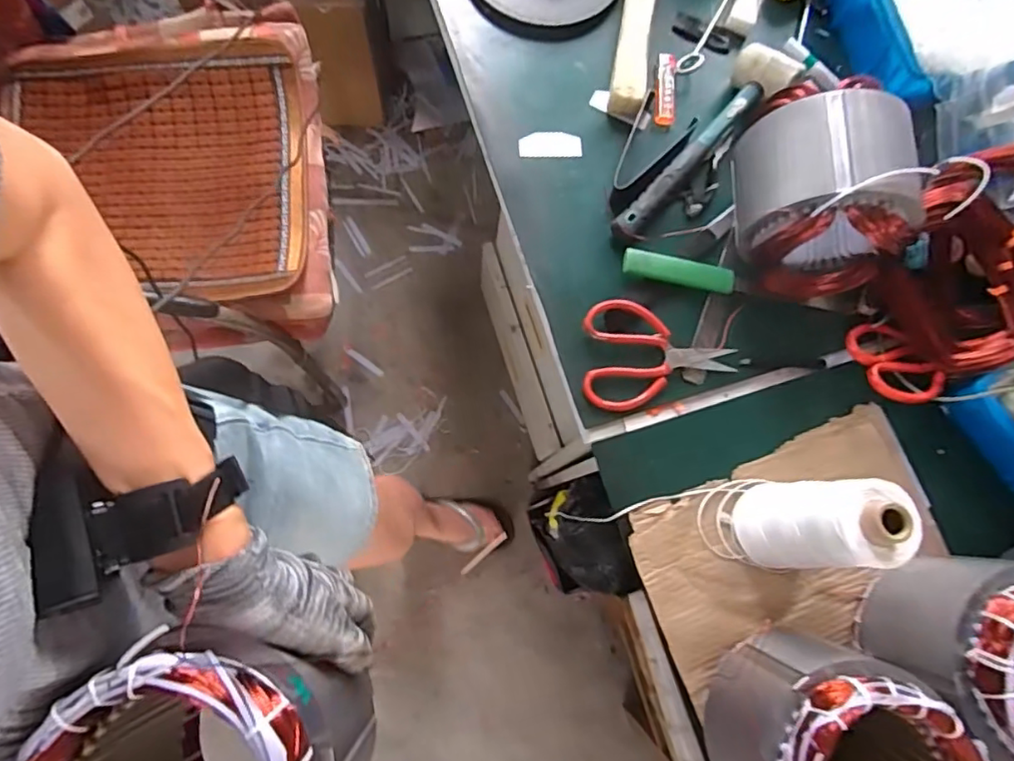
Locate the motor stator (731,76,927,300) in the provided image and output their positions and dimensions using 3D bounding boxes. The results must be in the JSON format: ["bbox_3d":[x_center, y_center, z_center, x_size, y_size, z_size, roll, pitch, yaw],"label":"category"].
[{"bbox_3d":[0.299,-0.180,0.567,0.145,0.148,0.164,-1,74,-3],"label":"motor stator"}]

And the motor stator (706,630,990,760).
[{"bbox_3d":[0.246,0.281,0.440,0.132,0.146,0.140,1,72,-2],"label":"motor stator"}]

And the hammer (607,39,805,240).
[{"bbox_3d":[0.215,-0.254,0.632,0.060,0.032,0.270,37,80,7],"label":"hammer"}]

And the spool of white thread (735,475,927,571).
[{"bbox_3d":[0.255,0.124,0.485,0.073,0.168,0.078,1,72,-2],"label":"spool of white thread"}]

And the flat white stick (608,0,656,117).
[{"bbox_3d":[0.160,-0.466,0.682,0.039,0.025,0.338,10,78,2],"label":"flat white stick"}]

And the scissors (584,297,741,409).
[{"bbox_3d":[0.154,-0.024,0.590,0.151,0.024,0.108,1,78,0],"label":"scissors"}]

